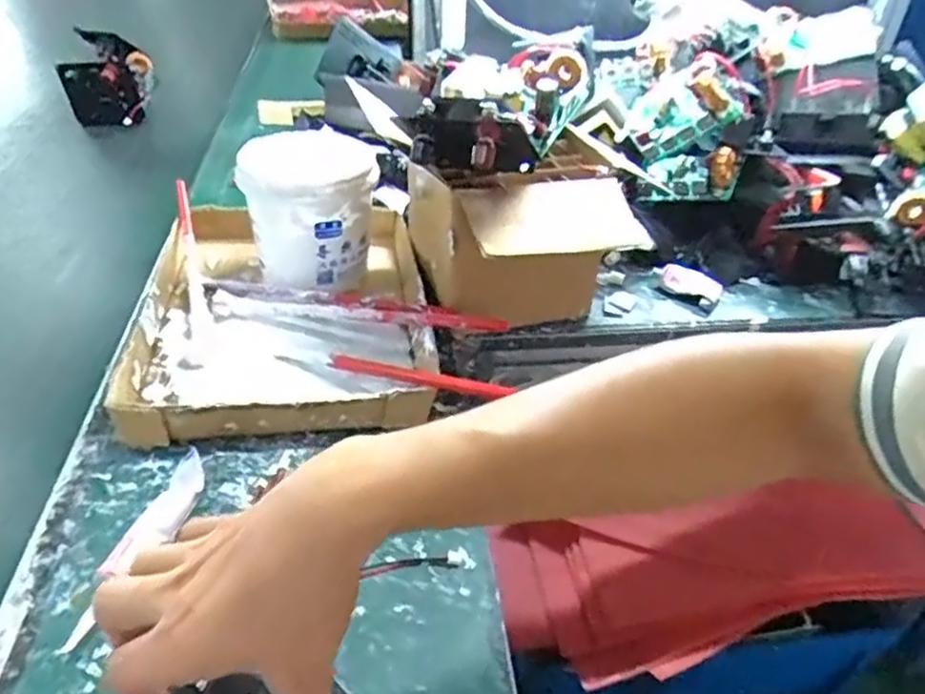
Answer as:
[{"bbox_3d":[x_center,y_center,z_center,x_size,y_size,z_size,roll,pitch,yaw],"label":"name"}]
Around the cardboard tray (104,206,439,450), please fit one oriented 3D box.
[{"bbox_3d":[-0.160,-0.041,0.626,0.246,0.039,0.327,-3,38,-7],"label":"cardboard tray"}]

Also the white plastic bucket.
[{"bbox_3d":[-0.140,-0.124,0.658,0.122,0.128,0.118,0,39,-4],"label":"white plastic bucket"}]

